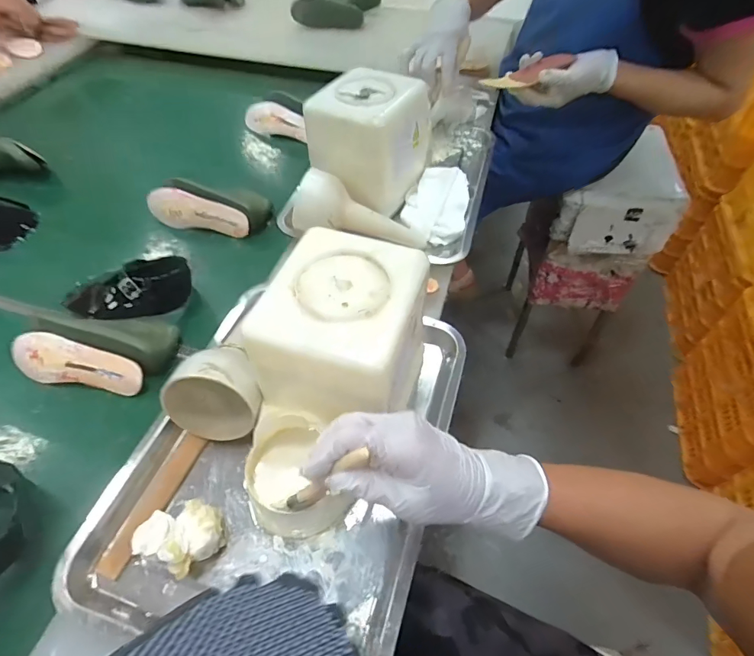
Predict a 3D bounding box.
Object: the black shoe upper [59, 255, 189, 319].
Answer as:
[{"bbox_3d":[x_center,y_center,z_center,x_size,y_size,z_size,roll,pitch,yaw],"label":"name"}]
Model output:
[{"bbox_3d":[-0.331,-0.046,0.593,0.152,0.070,0.068,-29,58,-22],"label":"black shoe upper"}]

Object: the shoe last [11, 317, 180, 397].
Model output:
[{"bbox_3d":[-0.368,0.020,0.565,0.203,0.066,0.110,6,52,3],"label":"shoe last"}]

